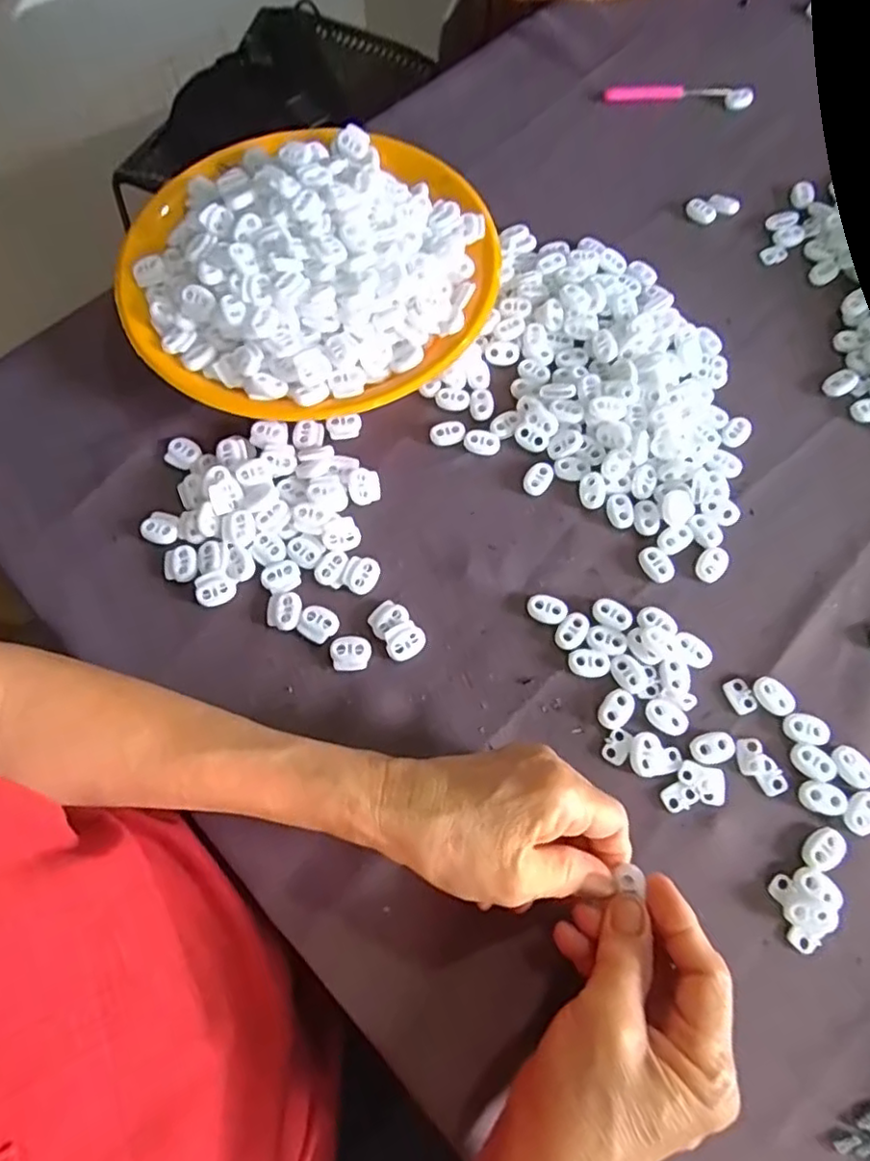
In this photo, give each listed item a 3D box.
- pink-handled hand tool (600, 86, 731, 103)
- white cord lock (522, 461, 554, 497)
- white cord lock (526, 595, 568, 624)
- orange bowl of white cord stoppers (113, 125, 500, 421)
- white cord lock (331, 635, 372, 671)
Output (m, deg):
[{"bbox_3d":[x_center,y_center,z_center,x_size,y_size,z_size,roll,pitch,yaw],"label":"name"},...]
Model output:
[{"bbox_3d":[0.189,-0.398,0.516,0.099,0.008,0.012,3,68,2],"label":"pink-handled hand tool"},{"bbox_3d":[0.064,-0.063,0.388,0.014,0.005,0.023,40,74,15],"label":"white cord lock"},{"bbox_3d":[0.064,0.016,0.360,0.023,0.005,0.015,10,69,5],"label":"white cord lock"},{"bbox_3d":[-0.081,-0.206,0.411,0.231,0.064,0.227,0,68,0],"label":"orange bowl of white cord stoppers"},{"bbox_3d":[-0.047,0.041,0.351,0.022,0.004,0.019,-4,68,-1],"label":"white cord lock"}]

